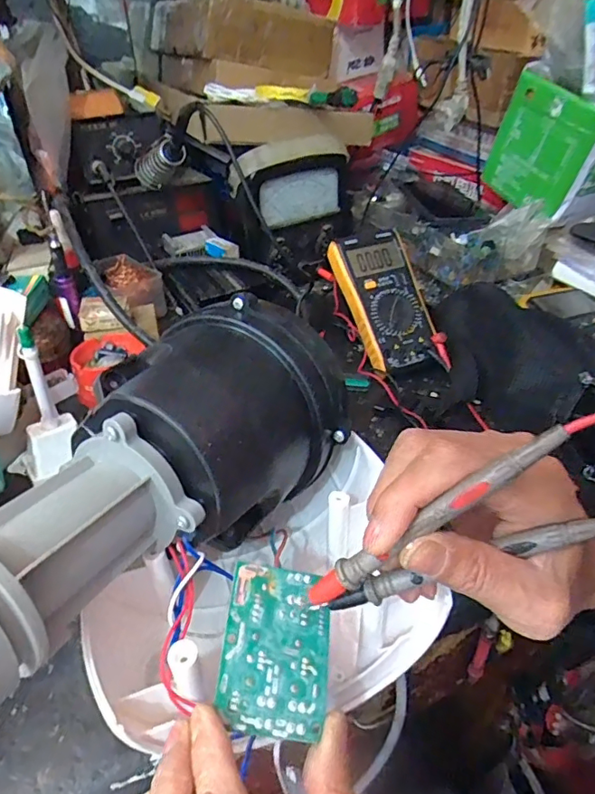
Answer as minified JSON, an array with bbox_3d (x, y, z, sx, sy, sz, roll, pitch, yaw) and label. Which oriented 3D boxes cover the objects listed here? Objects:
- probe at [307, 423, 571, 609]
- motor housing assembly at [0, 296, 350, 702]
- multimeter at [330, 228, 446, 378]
[{"bbox_3d":[0.050,0.052,0.208,0.010,0.129,0.010,35,27,-27],"label":"probe"},{"bbox_3d":[-0.072,0.038,0.282,0.102,0.098,0.248,24,44,30],"label":"motor housing assembly"},{"bbox_3d":[0.104,-0.107,0.583,0.087,0.027,0.169,-18,78,-11],"label":"multimeter"}]

